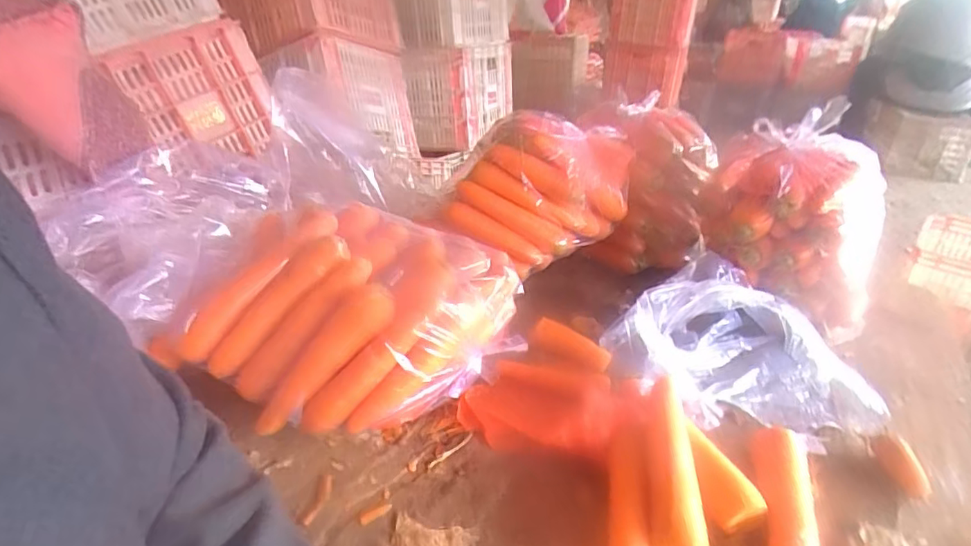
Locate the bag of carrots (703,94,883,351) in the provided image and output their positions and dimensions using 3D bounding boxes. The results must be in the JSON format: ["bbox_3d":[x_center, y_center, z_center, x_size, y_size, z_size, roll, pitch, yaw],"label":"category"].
[{"bbox_3d":[0.474,-0.074,0.852,0.245,0.256,0.160,19,32,29],"label":"bag of carrots"}]

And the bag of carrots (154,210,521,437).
[{"bbox_3d":[-0.154,0.044,0.704,0.377,0.178,0.234,-3,28,-9],"label":"bag of carrots"}]

